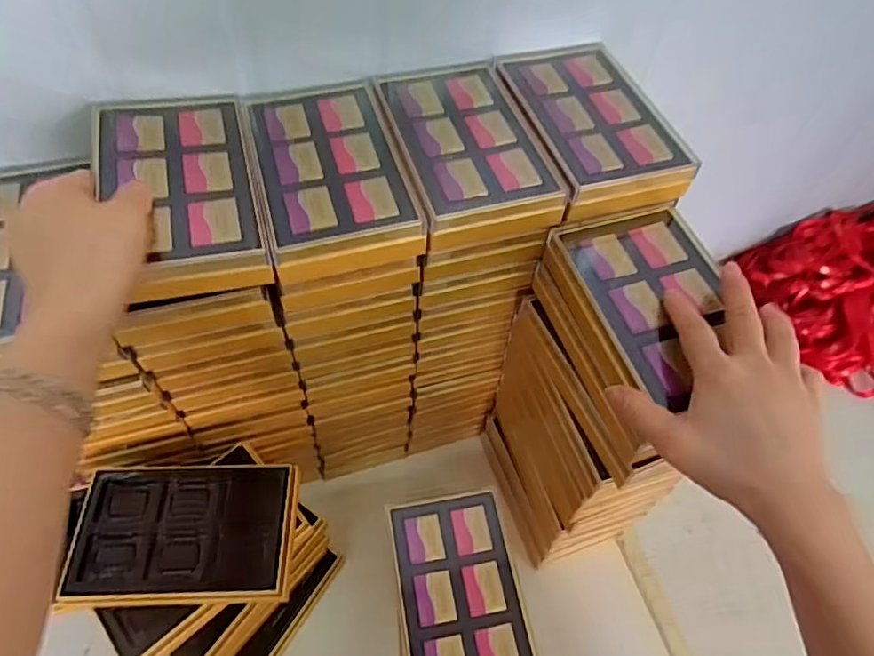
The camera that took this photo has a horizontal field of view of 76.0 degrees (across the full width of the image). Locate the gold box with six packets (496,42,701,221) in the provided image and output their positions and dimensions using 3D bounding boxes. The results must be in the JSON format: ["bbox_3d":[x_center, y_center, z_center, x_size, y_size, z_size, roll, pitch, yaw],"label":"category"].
[{"bbox_3d":[0.126,-0.169,0.463,0.109,0.033,0.168,-12,57,-12],"label":"gold box with six packets"}]

